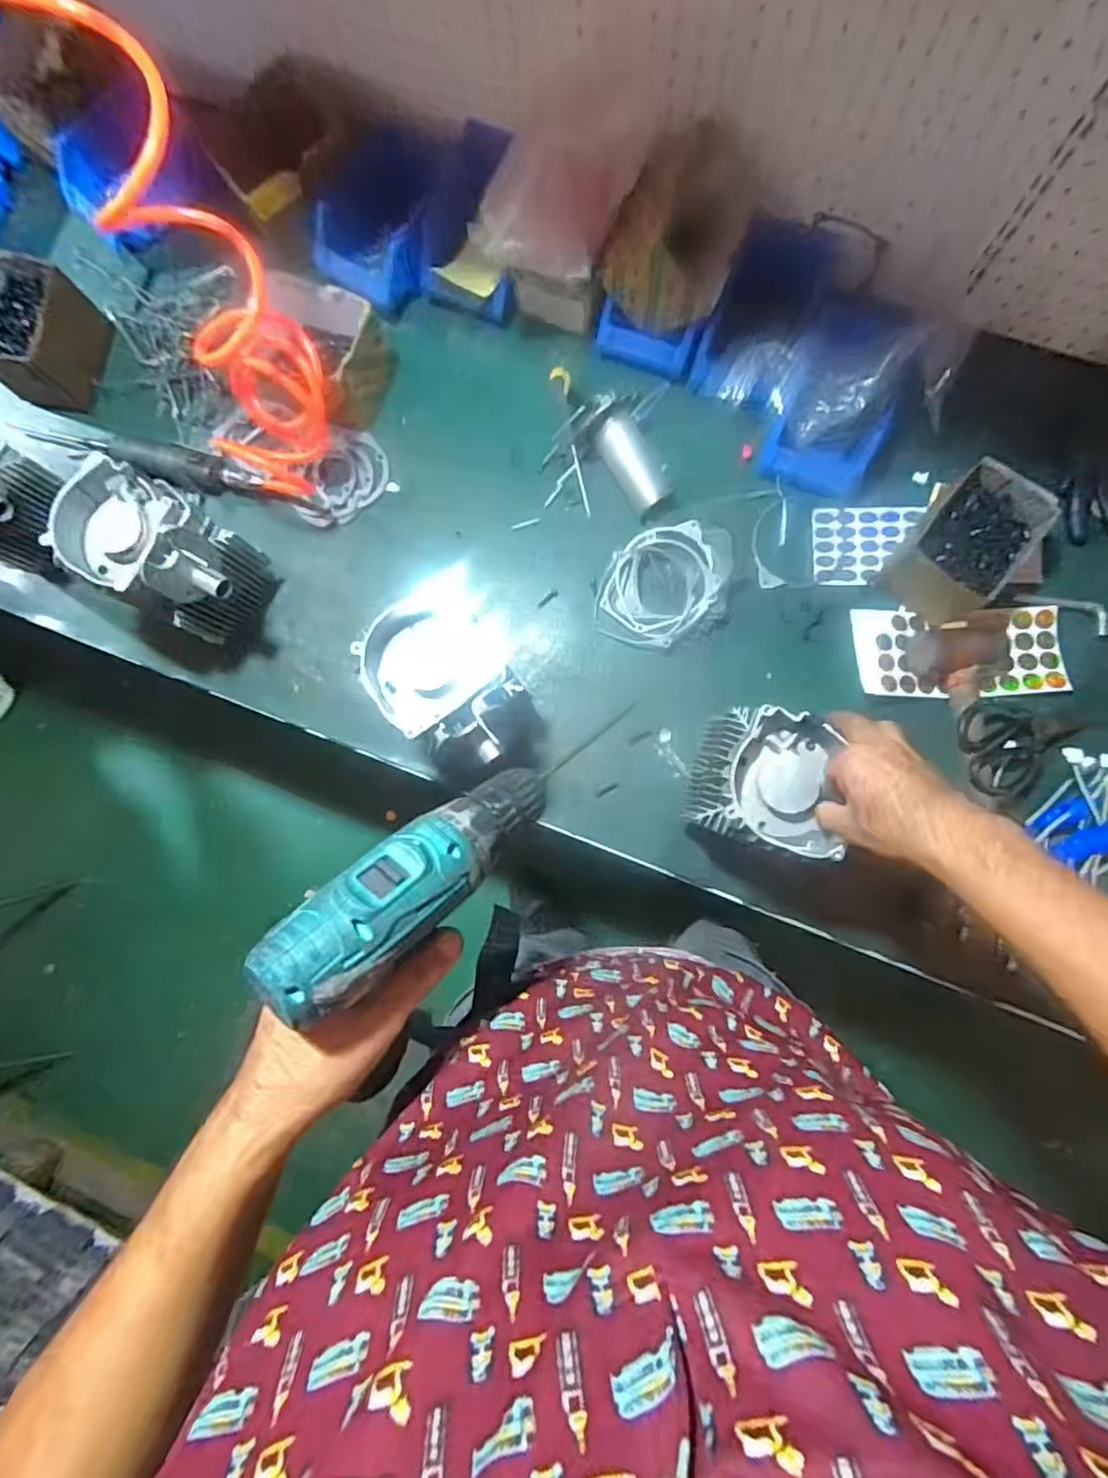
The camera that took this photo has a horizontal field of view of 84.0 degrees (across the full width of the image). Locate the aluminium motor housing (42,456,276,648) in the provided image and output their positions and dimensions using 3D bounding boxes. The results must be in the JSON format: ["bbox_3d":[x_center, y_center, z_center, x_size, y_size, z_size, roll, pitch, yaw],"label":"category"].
[{"bbox_3d":[-0.404,-0.187,0.699,0.158,0.215,0.121,28,85,7],"label":"aluminium motor housing"}]

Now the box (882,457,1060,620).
[{"bbox_3d":[0.460,-0.214,0.691,0.104,0.093,0.148,37,86,8],"label":"box"}]

